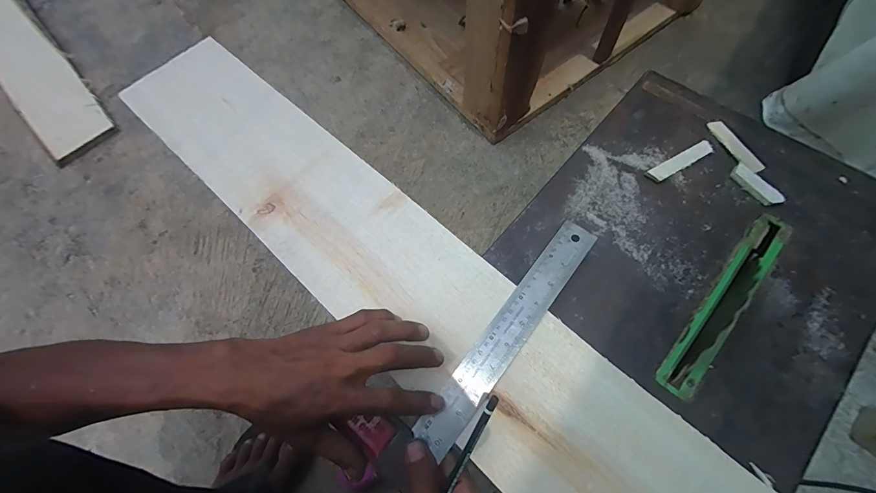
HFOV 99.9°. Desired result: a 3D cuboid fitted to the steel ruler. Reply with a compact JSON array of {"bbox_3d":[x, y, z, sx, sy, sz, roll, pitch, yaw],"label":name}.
[{"bbox_3d":[0.071,0.080,0.359,0.037,0.004,0.258,36,75,16],"label":"steel ruler"}]

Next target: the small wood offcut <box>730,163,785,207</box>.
[{"bbox_3d":[0.359,-0.069,0.416,0.021,0.005,0.058,-33,71,-11],"label":"small wood offcut"}]

